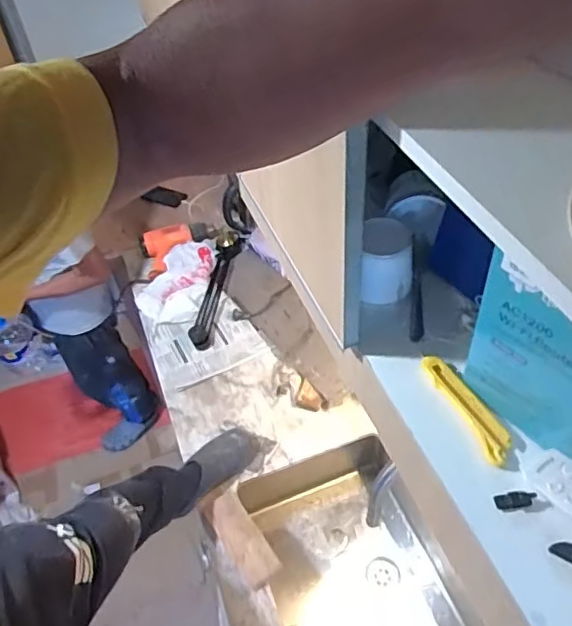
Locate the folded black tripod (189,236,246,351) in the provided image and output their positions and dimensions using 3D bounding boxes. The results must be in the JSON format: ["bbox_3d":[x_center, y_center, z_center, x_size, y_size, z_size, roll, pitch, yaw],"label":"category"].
[{"bbox_3d":[-0.204,-0.072,1.722,0.080,0.049,0.412,7,49,12],"label":"folded black tripod"}]

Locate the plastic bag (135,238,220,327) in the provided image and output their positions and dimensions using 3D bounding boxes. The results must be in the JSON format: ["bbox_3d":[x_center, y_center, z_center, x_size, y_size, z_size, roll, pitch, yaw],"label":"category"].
[{"bbox_3d":[-0.328,-0.106,1.748,0.193,0.066,0.316,5,49,9],"label":"plastic bag"}]

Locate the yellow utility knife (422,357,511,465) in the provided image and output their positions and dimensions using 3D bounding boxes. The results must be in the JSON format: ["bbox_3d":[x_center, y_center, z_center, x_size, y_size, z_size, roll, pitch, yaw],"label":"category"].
[{"bbox_3d":[0.198,0.100,0.637,0.032,0.011,0.142,-19,49,-12],"label":"yellow utility knife"}]

